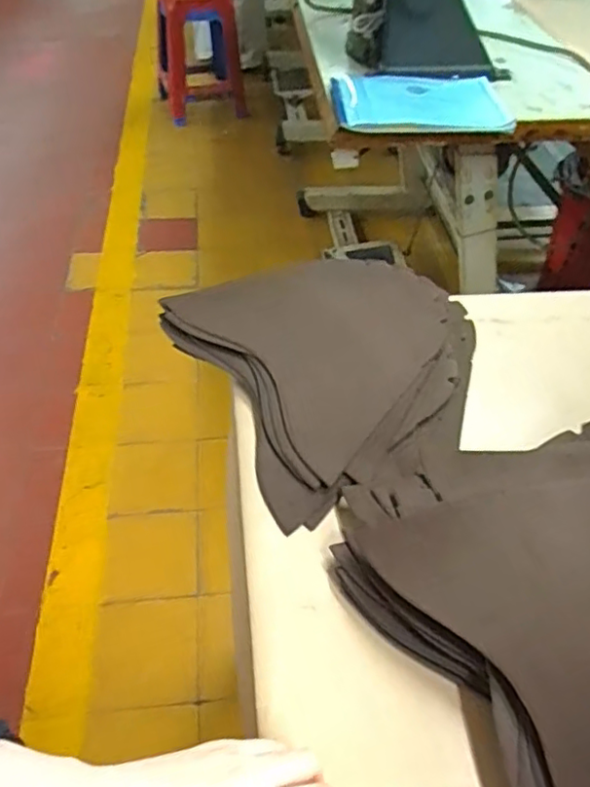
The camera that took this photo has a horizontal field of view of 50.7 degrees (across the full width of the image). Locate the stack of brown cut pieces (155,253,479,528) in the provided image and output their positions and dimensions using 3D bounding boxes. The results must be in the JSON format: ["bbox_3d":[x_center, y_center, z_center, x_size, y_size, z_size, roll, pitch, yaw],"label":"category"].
[{"bbox_3d":[0.048,-0.029,0.576,0.263,0.051,0.323,-20,50,-20],"label":"stack of brown cut pieces"}]

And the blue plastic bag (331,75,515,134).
[{"bbox_3d":[0.215,-0.511,1.088,0.289,0.040,0.220,-2,46,-4],"label":"blue plastic bag"}]

